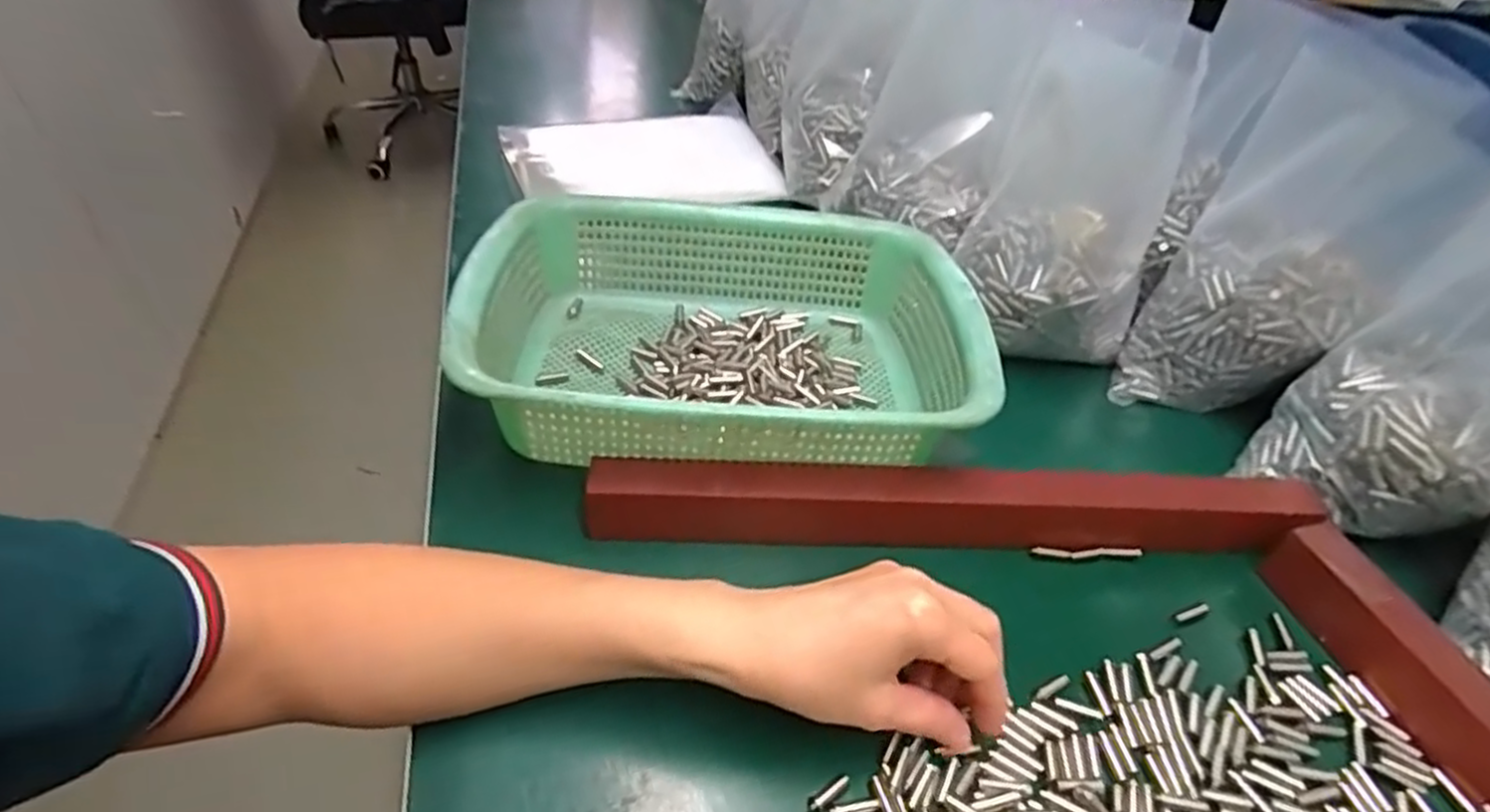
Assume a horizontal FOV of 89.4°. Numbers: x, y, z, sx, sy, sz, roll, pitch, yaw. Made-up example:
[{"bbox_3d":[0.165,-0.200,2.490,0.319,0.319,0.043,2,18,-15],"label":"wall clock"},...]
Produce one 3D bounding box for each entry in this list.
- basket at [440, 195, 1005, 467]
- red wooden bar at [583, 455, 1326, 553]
[{"bbox_3d":[-0.012,-0.044,0.472,0.294,0.078,0.223,0,42,-5],"label":"basket"},{"bbox_3d":[0.116,0.052,0.411,0.393,0.039,0.031,1,42,-4],"label":"red wooden bar"}]

